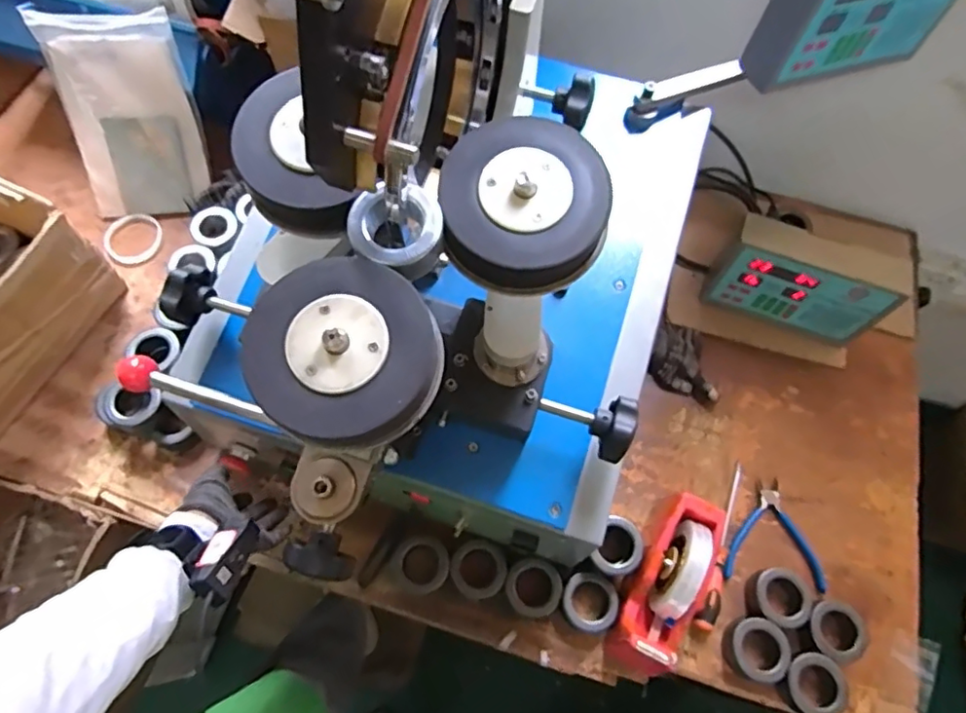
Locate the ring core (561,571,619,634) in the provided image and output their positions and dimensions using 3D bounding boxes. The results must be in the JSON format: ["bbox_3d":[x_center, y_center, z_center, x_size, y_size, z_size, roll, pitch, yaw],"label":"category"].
[{"bbox_3d":[0.131,0.305,0.729,0.065,0.039,0.068,1,66,-2],"label":"ring core"}]

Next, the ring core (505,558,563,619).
[{"bbox_3d":[0.064,0.291,0.738,0.070,0.045,0.068,1,66,-2],"label":"ring core"}]

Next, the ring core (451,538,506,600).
[{"bbox_3d":[-0.005,0.270,0.744,0.067,0.037,0.067,1,66,-2],"label":"ring core"}]

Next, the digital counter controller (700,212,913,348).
[{"bbox_3d":[0.453,-0.104,0.844,0.226,0.144,0.074,17,67,5],"label":"digital counter controller"}]

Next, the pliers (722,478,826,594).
[{"bbox_3d":[0.386,0.234,0.790,0.132,0.021,0.141,8,66,1],"label":"pliers"}]

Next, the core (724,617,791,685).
[{"bbox_3d":[0.333,0.358,0.714,0.069,0.036,0.072,1,66,-2],"label":"core"}]

